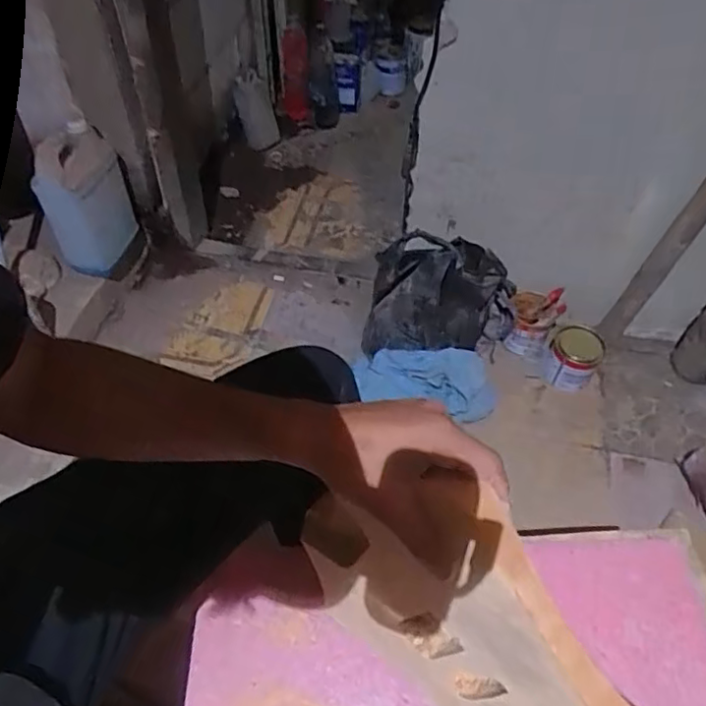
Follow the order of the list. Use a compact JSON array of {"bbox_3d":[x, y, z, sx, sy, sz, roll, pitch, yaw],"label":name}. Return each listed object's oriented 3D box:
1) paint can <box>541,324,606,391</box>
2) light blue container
[{"bbox_3d":[0.487,0.017,1.333,0.112,0.103,0.117,1,50,-1],"label":"paint can"},{"bbox_3d":[-0.594,-0.340,1.333,0.116,0.289,0.182,6,51,4],"label":"light blue container"}]

